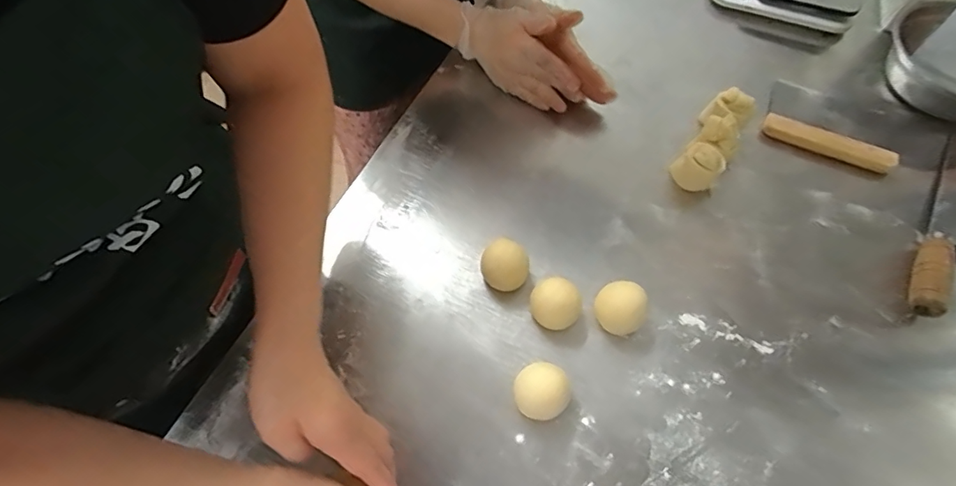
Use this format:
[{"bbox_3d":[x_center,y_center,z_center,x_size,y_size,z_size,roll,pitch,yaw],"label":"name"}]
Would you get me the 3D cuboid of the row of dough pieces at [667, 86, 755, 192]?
[{"bbox_3d":[0.270,-0.118,0.552,0.052,0.061,0.135,30,64,16],"label":"row of dough pieces"}]

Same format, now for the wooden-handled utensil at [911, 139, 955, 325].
[{"bbox_3d":[0.499,-0.021,0.515,0.034,0.034,0.251,31,65,17],"label":"wooden-handled utensil"}]

